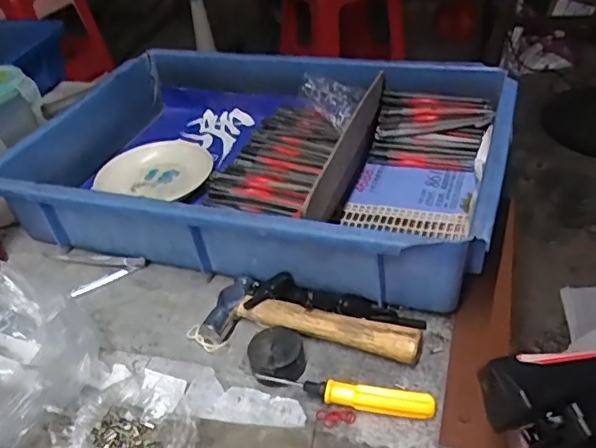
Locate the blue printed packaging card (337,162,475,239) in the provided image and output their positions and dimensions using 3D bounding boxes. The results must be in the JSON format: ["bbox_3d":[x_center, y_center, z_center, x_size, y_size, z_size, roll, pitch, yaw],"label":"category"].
[{"bbox_3d":[0.105,-0.026,0.538,0.110,0.011,0.106,8,40,18],"label":"blue printed packaging card"}]

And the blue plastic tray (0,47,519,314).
[{"bbox_3d":[-0.030,-0.067,0.556,0.425,0.086,0.291,9,41,19],"label":"blue plastic tray"}]

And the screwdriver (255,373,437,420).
[{"bbox_3d":[0.031,0.112,0.376,0.113,0.016,0.014,5,39,14],"label":"screwdriver"}]

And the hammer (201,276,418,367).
[{"bbox_3d":[0.011,0.072,0.424,0.157,0.022,0.059,9,41,19],"label":"hammer"}]

